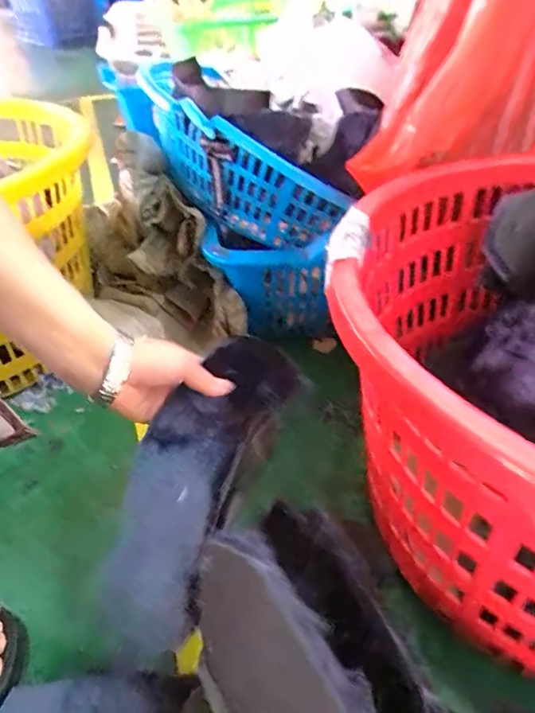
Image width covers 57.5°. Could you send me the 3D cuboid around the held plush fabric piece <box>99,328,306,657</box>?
[{"bbox_3d":[-0.063,0.100,0.387,0.085,0.048,0.251,18,75,22],"label":"held plush fabric piece"}]

